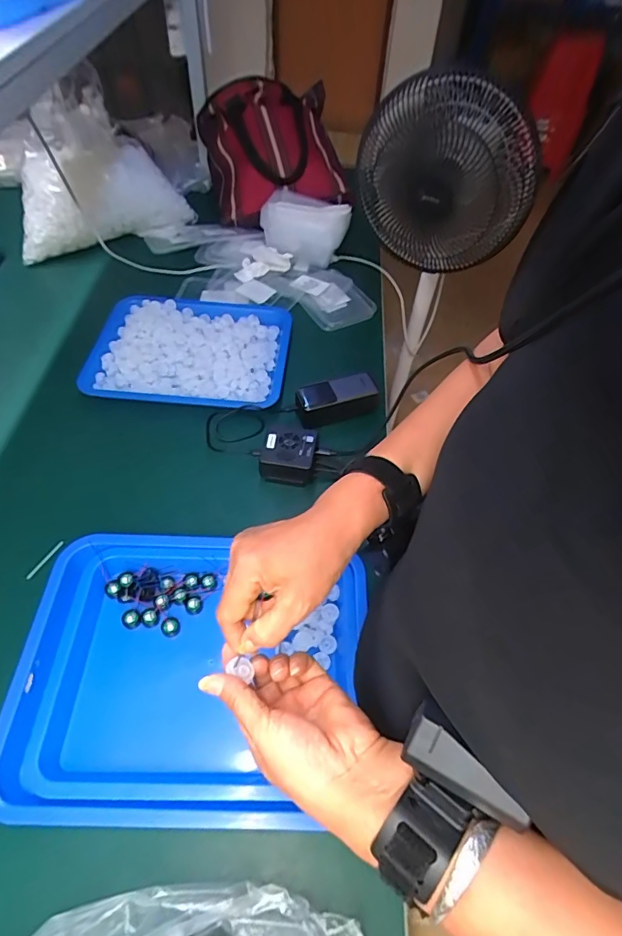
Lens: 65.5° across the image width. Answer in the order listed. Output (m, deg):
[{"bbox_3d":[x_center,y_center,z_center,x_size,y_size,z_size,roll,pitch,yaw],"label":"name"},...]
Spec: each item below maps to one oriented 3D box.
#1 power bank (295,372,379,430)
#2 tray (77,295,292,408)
[{"bbox_3d":[0.038,-0.109,0.780,0.127,0.050,0.056,-14,56,-14],"label":"power bank"},{"bbox_3d":[-0.204,-0.210,0.829,0.327,0.036,0.245,4,54,-1],"label":"tray"}]

